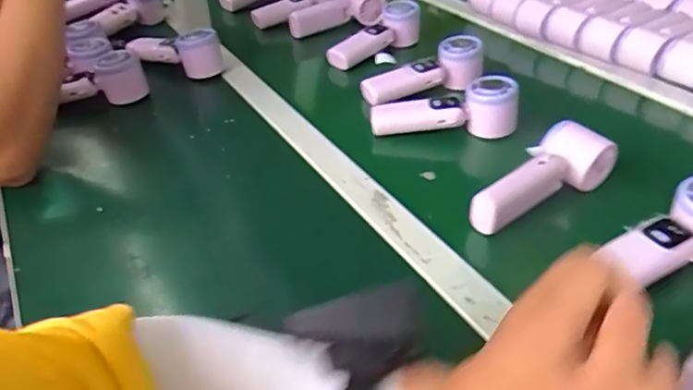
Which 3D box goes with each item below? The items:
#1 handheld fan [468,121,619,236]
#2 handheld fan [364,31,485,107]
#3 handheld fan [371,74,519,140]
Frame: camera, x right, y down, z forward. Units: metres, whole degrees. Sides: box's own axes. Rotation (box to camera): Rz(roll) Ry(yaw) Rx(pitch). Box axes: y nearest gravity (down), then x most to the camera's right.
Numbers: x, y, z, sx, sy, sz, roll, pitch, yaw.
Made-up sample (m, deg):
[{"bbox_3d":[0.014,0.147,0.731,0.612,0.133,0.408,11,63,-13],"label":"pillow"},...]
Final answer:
[{"bbox_3d":[0.189,-0.011,0.507,0.156,0.067,0.057,-30,42,-32],"label":"handheld fan"},{"bbox_3d":[0.100,-0.156,0.701,0.165,0.056,0.045,-18,35,3],"label":"handheld fan"},{"bbox_3d":[0.112,-0.098,0.619,0.164,0.060,0.057,0,35,5],"label":"handheld fan"}]

